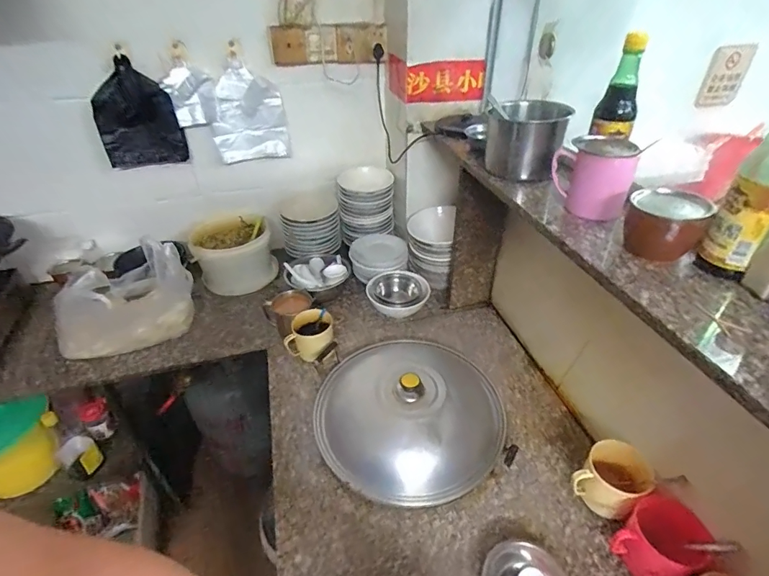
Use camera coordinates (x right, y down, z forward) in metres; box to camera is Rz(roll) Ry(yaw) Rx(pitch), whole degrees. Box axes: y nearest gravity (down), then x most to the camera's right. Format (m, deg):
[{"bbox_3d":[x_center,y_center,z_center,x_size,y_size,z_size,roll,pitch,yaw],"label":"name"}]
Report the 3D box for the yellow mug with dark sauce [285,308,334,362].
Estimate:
[{"bbox_3d":[-0.181,0.126,1.012,0.110,0.115,0.090,-4,37,-4],"label":"yellow mug with dark sauce"}]

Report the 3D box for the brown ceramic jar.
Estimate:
[{"bbox_3d":[0.371,-0.084,0.543,0.089,0.076,0.071,21,43,27],"label":"brown ceramic jar"}]

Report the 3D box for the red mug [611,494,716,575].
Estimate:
[{"bbox_3d":[0.415,0.391,0.620,0.097,0.110,0.094,-26,43,-29],"label":"red mug"}]

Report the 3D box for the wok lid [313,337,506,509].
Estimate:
[{"bbox_3d":[0.052,0.240,0.842,0.363,0.108,0.364,-1,37,1],"label":"wok lid"}]

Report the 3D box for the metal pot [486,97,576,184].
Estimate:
[{"bbox_3d":[0.261,-0.276,0.763,0.136,0.122,0.124,8,38,12],"label":"metal pot"}]

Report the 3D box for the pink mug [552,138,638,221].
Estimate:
[{"bbox_3d":[0.322,-0.177,0.640,0.110,0.102,0.097,14,40,20],"label":"pink mug"}]

